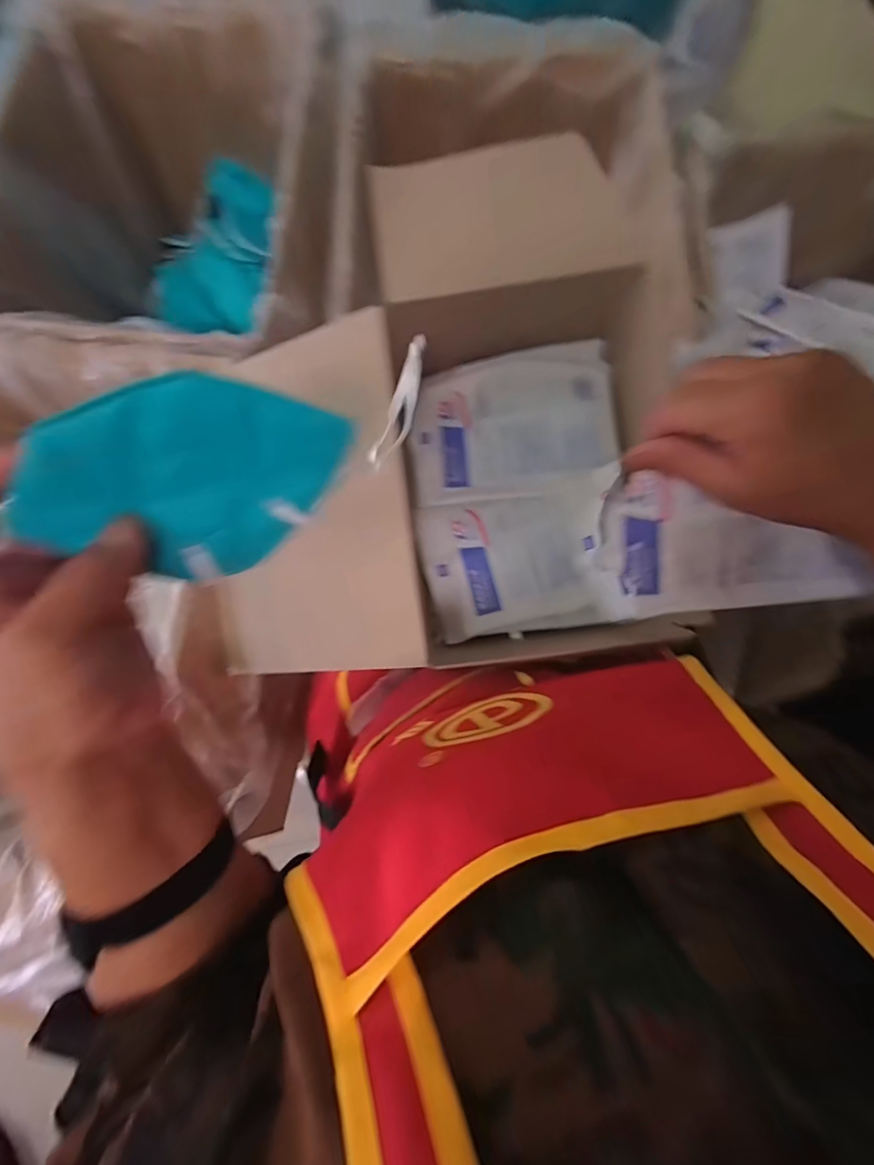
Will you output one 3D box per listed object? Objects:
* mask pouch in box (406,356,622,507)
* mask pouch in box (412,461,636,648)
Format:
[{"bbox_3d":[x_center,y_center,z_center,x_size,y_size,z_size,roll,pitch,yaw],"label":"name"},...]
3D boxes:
[{"bbox_3d":[0.068,-0.144,0.400,0.182,0.018,0.134,-4,79,-1],"label":"mask pouch in box"},{"bbox_3d":[0.071,-0.019,0.375,0.159,0.021,0.120,-11,89,12],"label":"mask pouch in box"}]

